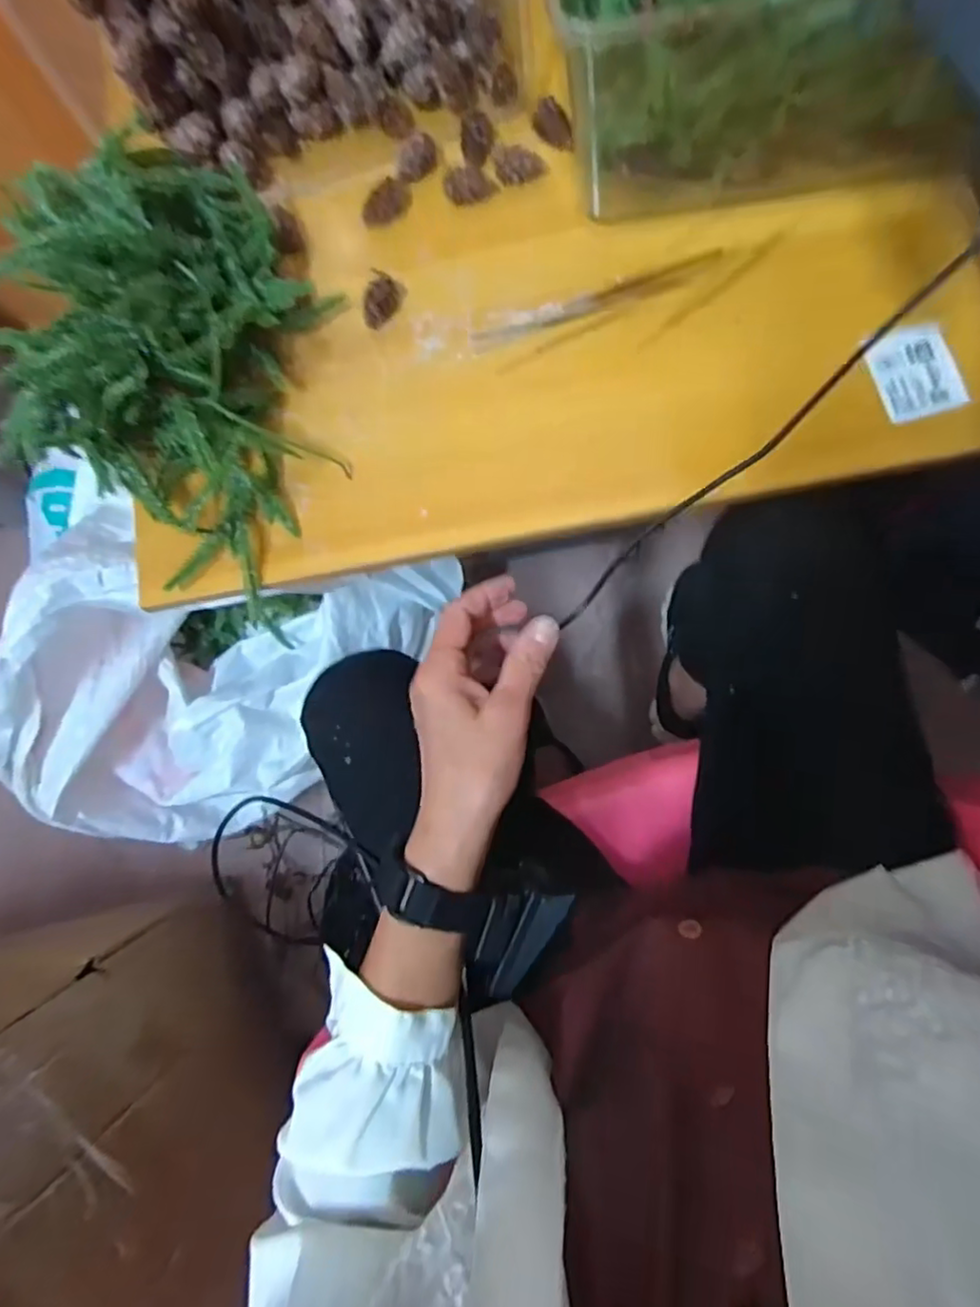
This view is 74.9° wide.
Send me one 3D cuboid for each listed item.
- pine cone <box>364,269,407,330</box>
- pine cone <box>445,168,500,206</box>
[{"bbox_3d":[-0.077,-0.251,0.452,0.021,0.019,0.035,23,85,8],"label":"pine cone"},{"bbox_3d":[-0.014,-0.337,0.459,0.034,0.017,0.018,-21,81,3],"label":"pine cone"}]

